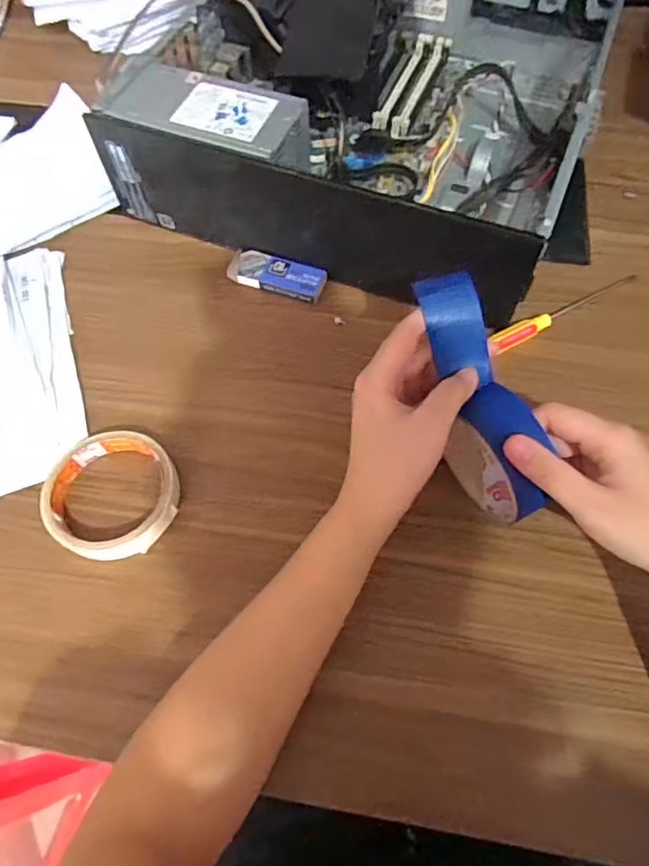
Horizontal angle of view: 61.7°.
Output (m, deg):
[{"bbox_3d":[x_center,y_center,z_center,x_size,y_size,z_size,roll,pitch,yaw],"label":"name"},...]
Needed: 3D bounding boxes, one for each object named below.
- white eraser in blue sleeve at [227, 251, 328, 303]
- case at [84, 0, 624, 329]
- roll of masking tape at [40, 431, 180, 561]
[{"bbox_3d":[-0.042,-0.135,0.465,0.083,0.010,0.033,20,66,10],"label":"white eraser in blue sleeve"},{"bbox_3d":[0.066,-0.317,0.518,0.413,0.119,0.395,20,66,10],"label":"case"},{"bbox_3d":[-0.148,0.041,0.376,0.087,0.019,0.086,0,64,0],"label":"roll of masking tape"}]

